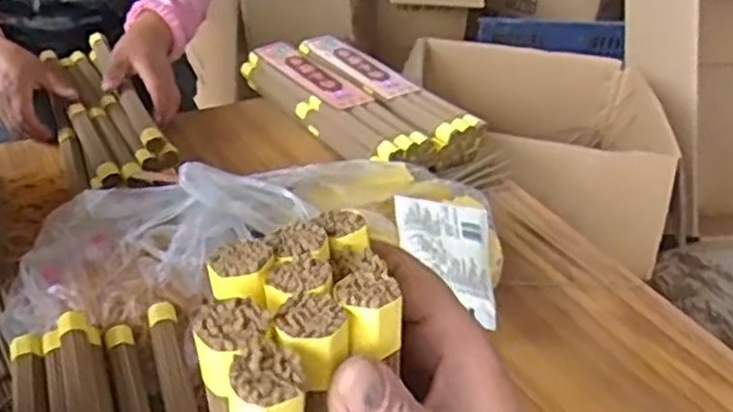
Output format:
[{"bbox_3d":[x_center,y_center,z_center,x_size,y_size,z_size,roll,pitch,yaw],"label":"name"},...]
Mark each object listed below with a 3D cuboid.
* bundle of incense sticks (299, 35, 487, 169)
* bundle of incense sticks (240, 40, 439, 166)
[{"bbox_3d":[0.015,-0.149,0.994,0.082,0.049,0.318,-22,43,-35],"label":"bundle of incense sticks"},{"bbox_3d":[-0.044,-0.129,0.961,0.078,0.057,0.317,-21,42,-34],"label":"bundle of incense sticks"}]

